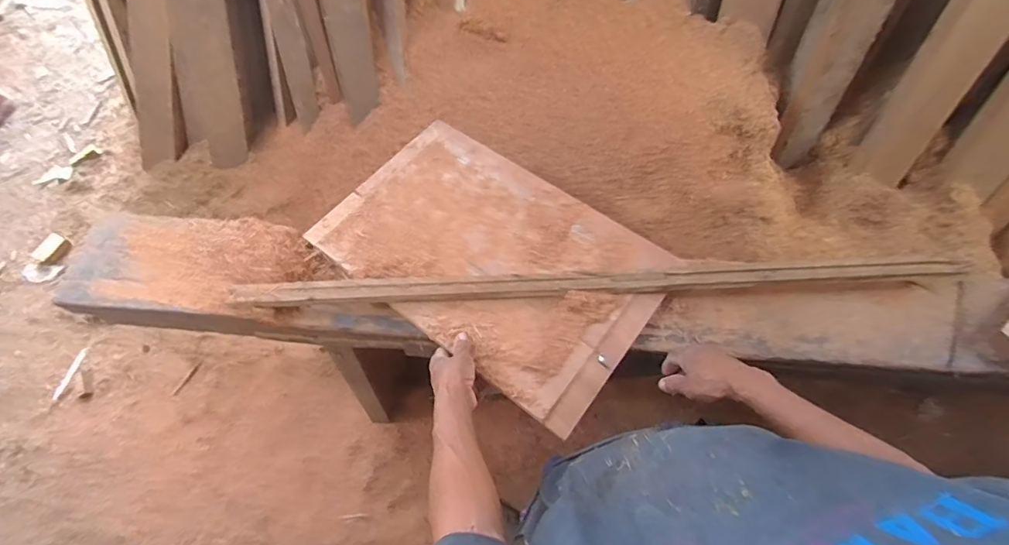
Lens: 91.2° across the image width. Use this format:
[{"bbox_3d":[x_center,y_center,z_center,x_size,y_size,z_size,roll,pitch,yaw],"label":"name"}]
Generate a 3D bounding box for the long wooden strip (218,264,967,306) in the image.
[{"bbox_3d":[0.161,0.017,0.818,1.210,0.044,0.039,-3,64,2],"label":"long wooden strip"}]

